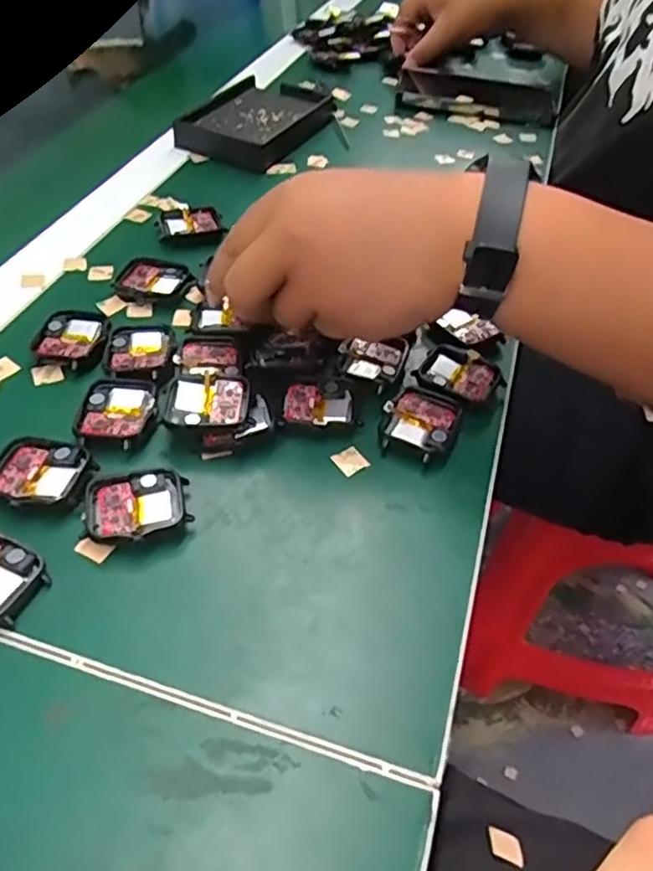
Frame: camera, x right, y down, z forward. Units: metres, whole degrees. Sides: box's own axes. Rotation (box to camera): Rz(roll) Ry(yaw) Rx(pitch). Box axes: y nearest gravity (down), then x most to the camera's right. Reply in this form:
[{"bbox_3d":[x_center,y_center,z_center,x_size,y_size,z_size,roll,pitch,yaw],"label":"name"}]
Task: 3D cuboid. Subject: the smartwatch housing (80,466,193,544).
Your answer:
[{"bbox_3d":[-0.087,0.033,0.303,0.046,0.010,0.040,-7,48,-9],"label":"smartwatch housing"}]

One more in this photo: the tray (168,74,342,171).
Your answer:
[{"bbox_3d":[-0.066,-0.295,0.604,0.110,0.018,0.153,19,48,14],"label":"tray"}]

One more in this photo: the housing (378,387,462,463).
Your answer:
[{"bbox_3d":[0.049,-0.006,0.350,0.035,0.011,0.046,21,50,16],"label":"housing"}]

